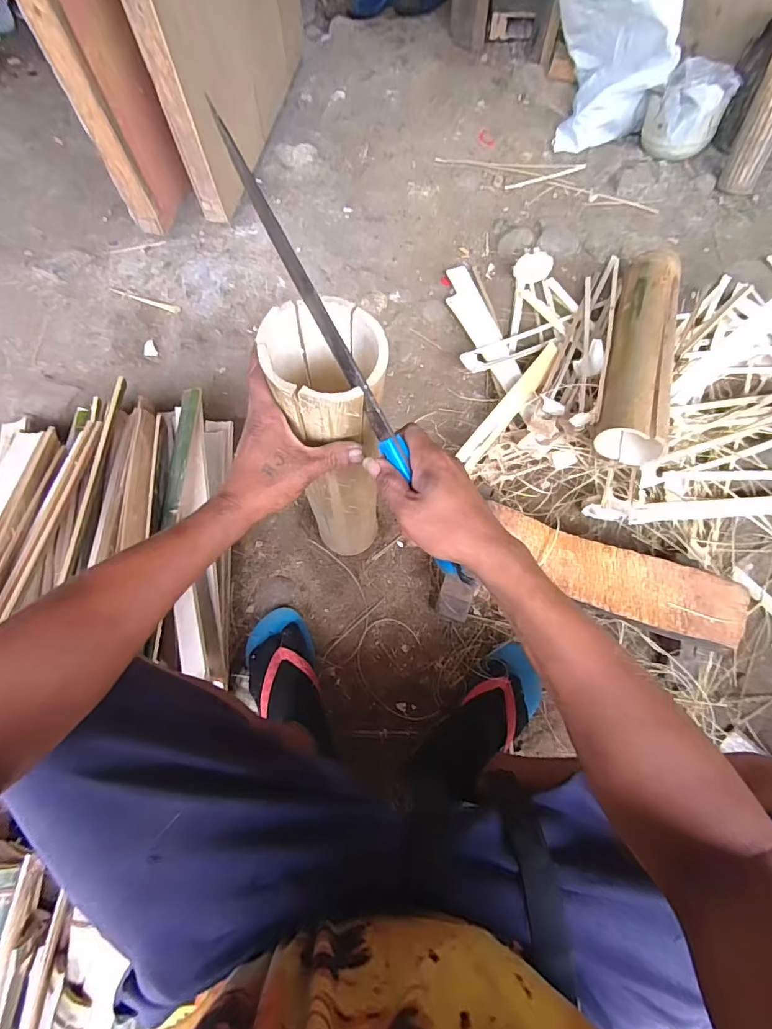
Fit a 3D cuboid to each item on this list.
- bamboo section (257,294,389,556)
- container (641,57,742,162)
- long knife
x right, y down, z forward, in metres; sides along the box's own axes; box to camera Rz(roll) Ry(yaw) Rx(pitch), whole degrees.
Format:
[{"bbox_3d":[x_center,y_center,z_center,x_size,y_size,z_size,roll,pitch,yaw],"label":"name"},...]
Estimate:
[{"bbox_3d":[-0.056,-0.049,0.570,0.096,0.435,0.102,-16,68,-8],"label":"bamboo section"},{"bbox_3d":[0.681,-0.916,1.061,0.169,0.170,0.134,31,72,11],"label":"container"},{"bbox_3d":[-0.033,-0.122,0.359,0.018,0.019,0.388,-29,95,-10],"label":"long knife"}]

